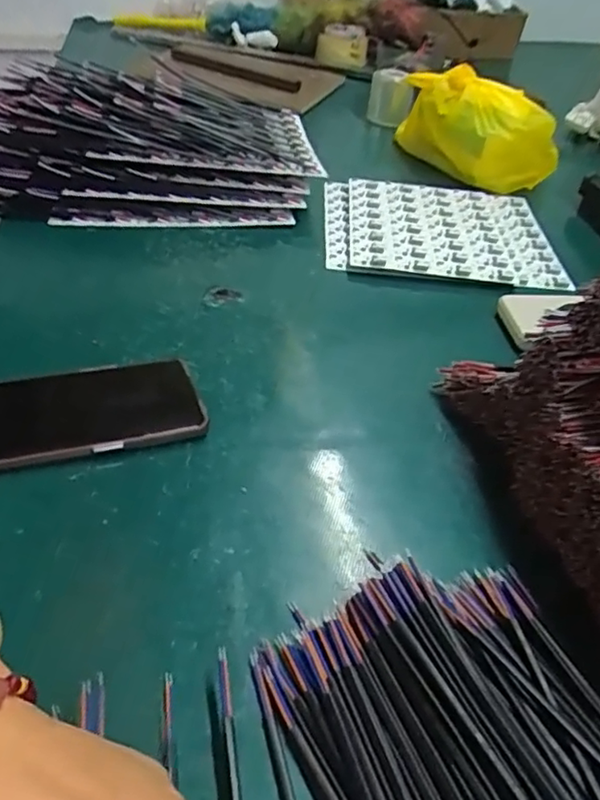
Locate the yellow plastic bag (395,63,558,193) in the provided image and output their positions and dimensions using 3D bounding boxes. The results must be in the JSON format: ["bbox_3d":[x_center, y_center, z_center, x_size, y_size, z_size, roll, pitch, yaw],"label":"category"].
[{"bbox_3d":[0.211,-0.334,0.758,0.100,0.103,0.195,-13,44,-22],"label":"yellow plastic bag"}]

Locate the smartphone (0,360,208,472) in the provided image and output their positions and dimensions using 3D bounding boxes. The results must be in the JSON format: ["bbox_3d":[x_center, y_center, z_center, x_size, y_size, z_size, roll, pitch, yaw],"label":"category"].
[{"bbox_3d":[-0.150,0.008,0.397,0.163,0.016,0.083,-11,44,-20],"label":"smartphone"}]

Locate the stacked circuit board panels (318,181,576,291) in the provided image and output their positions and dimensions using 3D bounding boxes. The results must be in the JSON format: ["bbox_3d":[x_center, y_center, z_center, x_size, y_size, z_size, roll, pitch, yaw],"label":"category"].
[{"bbox_3d":[0.146,-0.174,0.653,0.238,0.029,0.183,7,40,0],"label":"stacked circuit board panels"}]

